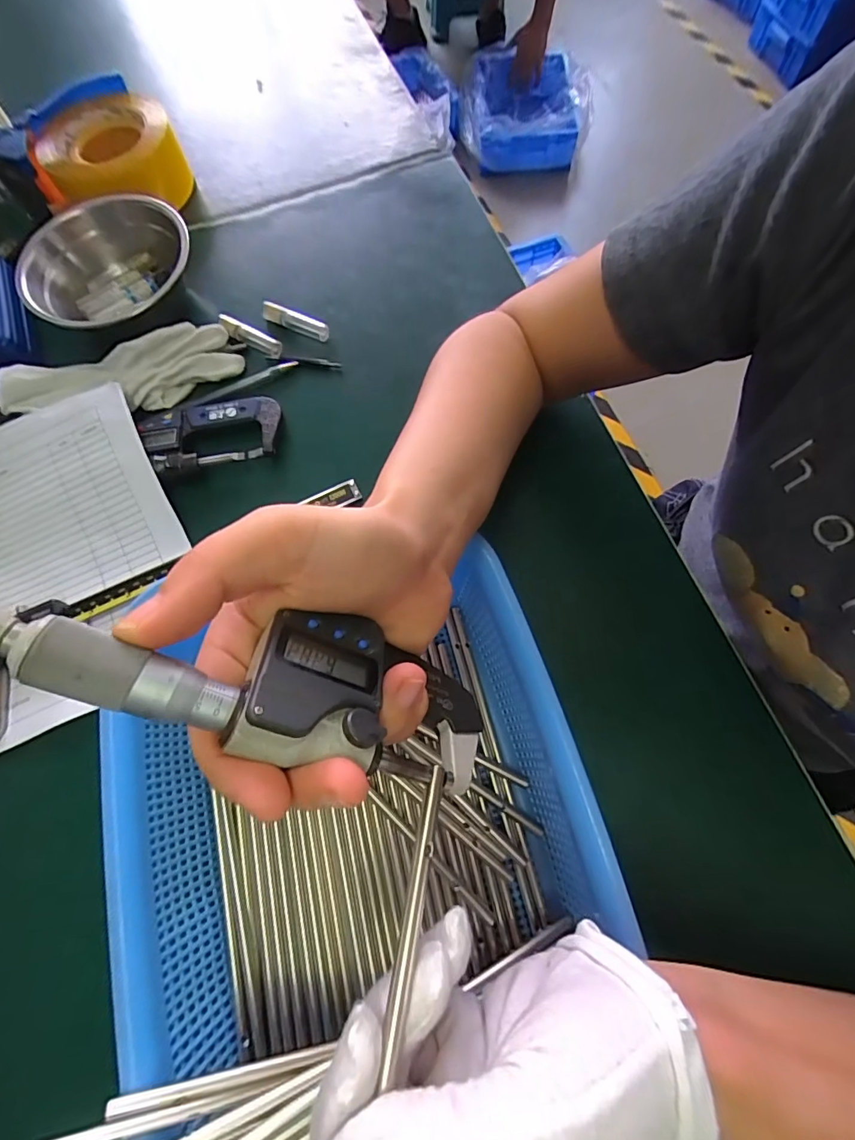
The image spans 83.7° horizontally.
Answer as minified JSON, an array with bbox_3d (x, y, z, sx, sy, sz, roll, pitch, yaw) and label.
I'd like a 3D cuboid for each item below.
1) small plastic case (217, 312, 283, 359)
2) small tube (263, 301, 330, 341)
[{"bbox_3d":[-0.144,-0.190,0.385,0.057,0.010,0.013,27,74,11],"label":"small plastic case"},{"bbox_3d":[-0.107,-0.204,0.391,0.060,0.011,0.012,22,73,10],"label":"small tube"}]

